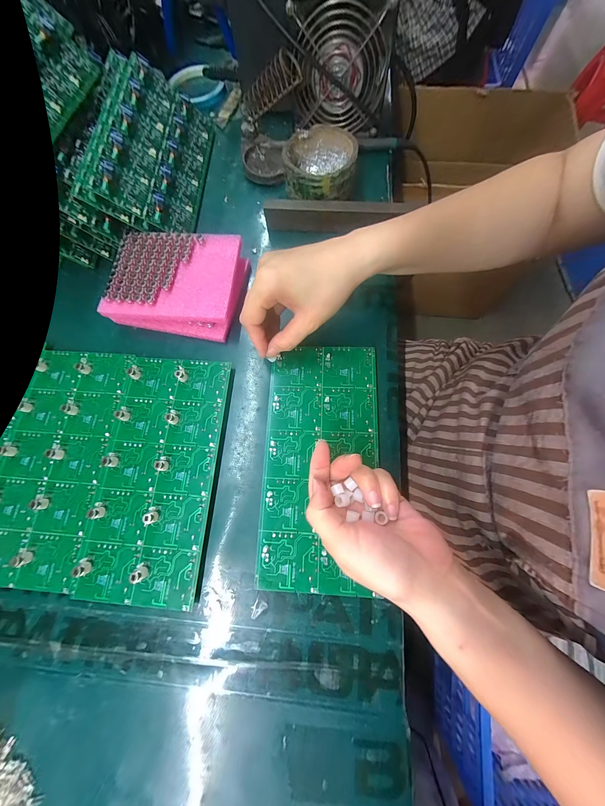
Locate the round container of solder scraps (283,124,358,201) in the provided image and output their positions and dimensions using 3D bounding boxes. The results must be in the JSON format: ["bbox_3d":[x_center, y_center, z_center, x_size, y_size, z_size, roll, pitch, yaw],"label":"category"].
[{"bbox_3d":[0.021,-0.294,0.335,0.085,0.041,0.081,0,74,2],"label":"round container of solder scraps"}]

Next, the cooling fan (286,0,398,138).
[{"bbox_3d":[0.046,-0.413,0.326,0.116,0.105,0.046,1,74,2],"label":"cooling fan"}]

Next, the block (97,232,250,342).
[{"bbox_3d":[-0.138,-0.139,0.307,0.142,0.032,0.116,9,74,4],"label":"block"}]

